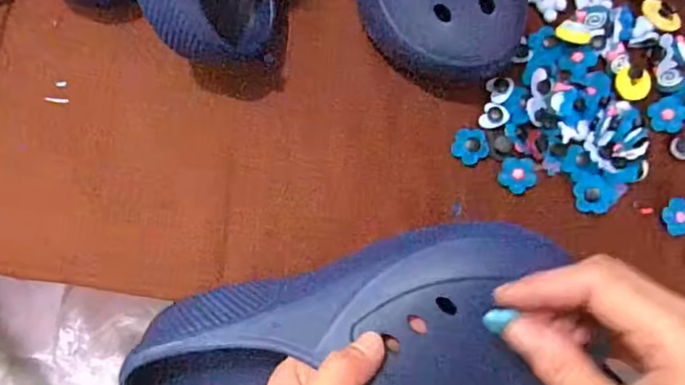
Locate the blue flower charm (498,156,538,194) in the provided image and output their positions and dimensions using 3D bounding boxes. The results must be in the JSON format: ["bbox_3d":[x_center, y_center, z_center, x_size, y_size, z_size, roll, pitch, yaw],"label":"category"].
[{"bbox_3d":[0.119,-0.012,0.381,0.024,0.004,0.025,-1,83,0],"label":"blue flower charm"}]

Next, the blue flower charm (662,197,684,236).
[{"bbox_3d":[0.226,0.016,0.376,0.022,0.006,0.026,-6,87,16],"label":"blue flower charm"}]

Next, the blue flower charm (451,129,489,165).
[{"bbox_3d":[0.089,-0.032,0.386,0.024,0.004,0.025,1,83,0],"label":"blue flower charm"}]

